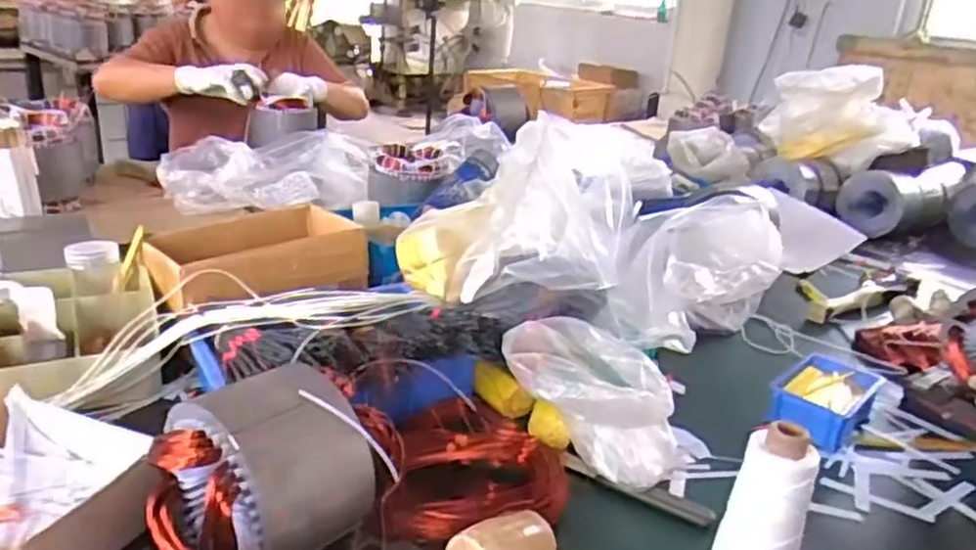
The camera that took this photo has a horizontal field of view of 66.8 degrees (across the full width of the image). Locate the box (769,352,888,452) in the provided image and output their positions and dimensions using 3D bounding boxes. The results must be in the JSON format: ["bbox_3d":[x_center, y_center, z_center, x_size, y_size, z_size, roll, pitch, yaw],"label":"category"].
[{"bbox_3d":[0.415,0.152,0.918,0.097,0.052,0.164,23,28,38],"label":"box"}]

